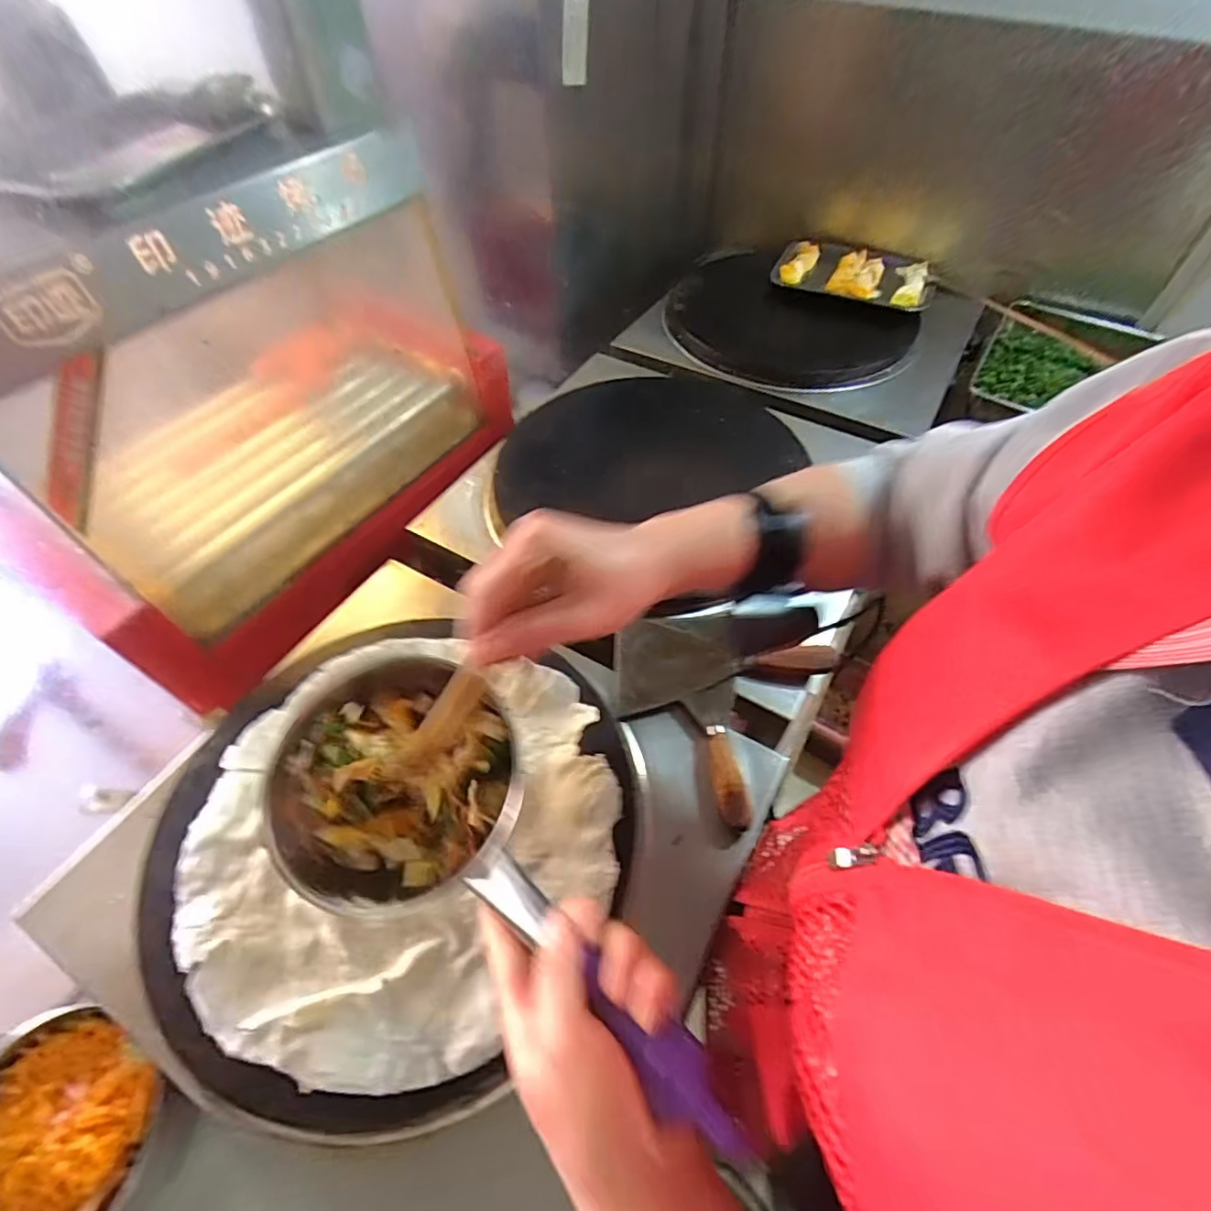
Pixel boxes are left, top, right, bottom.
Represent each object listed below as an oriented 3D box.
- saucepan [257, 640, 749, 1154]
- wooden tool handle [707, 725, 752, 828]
[{"bbox_3d":[-0.074,0.143,0.349,0.338,0.099,0.162,23,57,35],"label":"saucepan"},{"bbox_3d":[0.108,0.156,0.527,0.028,0.025,0.088,-9,55,-5],"label":"wooden tool handle"}]

